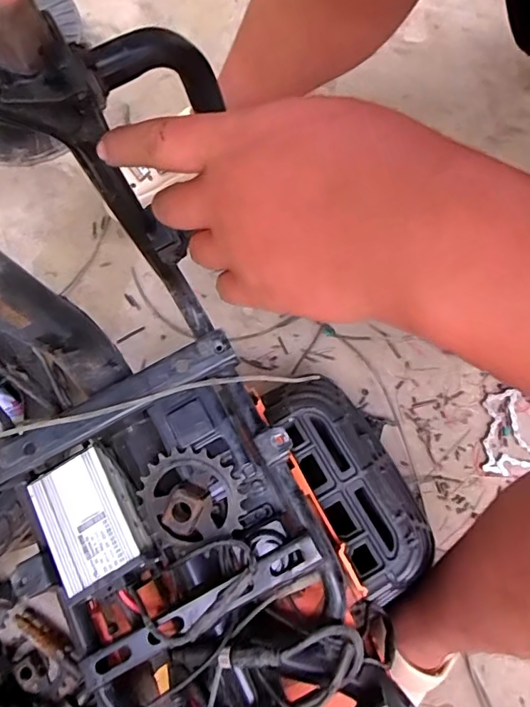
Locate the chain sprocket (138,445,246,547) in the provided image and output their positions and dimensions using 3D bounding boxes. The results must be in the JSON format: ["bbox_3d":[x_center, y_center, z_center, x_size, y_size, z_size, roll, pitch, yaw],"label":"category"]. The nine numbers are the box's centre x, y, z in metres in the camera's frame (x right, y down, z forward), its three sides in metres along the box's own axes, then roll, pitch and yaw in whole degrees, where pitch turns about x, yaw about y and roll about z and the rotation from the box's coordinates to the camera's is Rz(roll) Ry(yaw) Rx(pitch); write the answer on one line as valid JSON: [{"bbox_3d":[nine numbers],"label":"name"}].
[{"bbox_3d":[-0.060,0.111,0.390,0.082,0.026,0.078,-13,76,-1],"label":"chain sprocket"}]

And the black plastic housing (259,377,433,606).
[{"bbox_3d":[0.087,0.115,0.496,0.094,0.070,0.215,-30,77,-5],"label":"black plastic housing"}]

